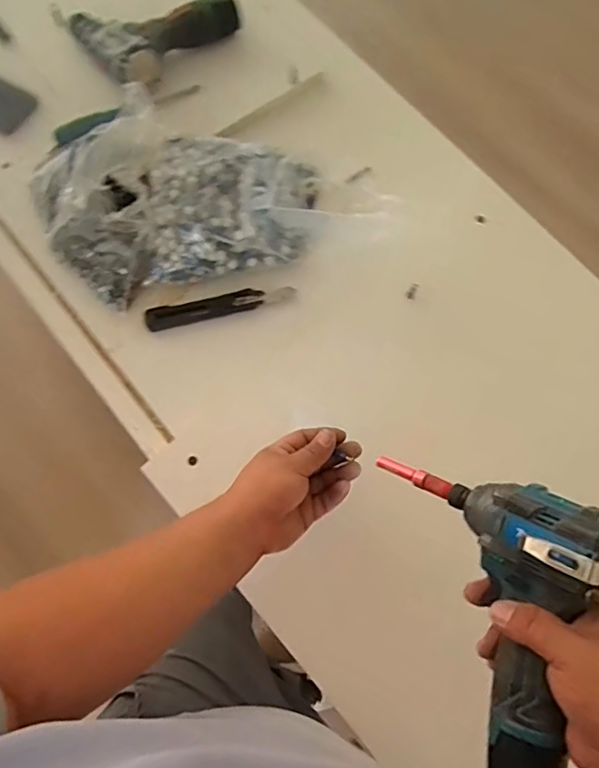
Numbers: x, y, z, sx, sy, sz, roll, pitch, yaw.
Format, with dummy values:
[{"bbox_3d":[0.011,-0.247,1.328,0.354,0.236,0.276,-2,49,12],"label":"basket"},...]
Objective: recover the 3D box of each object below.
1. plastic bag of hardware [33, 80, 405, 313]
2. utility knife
[{"bbox_3d":[-0.116,-0.256,0.699,0.424,0.122,0.239,-16,74,-6],"label":"plastic bag of hardware"},{"bbox_3d":[-0.101,-0.101,0.699,0.187,0.012,0.034,-15,74,-6],"label":"utility knife"}]

